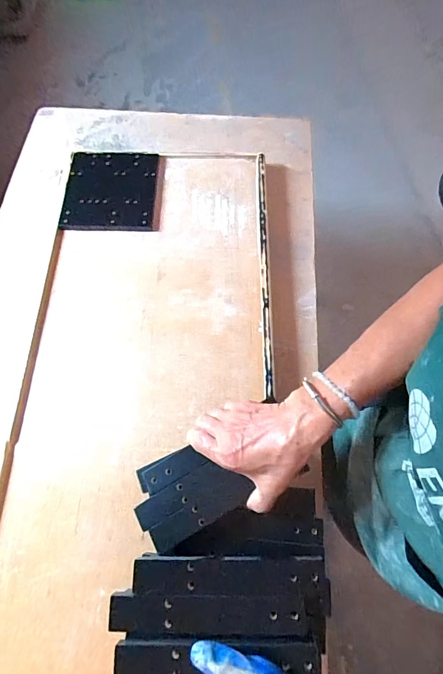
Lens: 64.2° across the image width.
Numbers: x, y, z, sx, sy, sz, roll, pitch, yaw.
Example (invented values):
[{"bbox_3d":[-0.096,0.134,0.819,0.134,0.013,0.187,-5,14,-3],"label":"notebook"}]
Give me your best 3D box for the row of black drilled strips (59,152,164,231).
[{"bbox_3d":[-0.213,-0.291,0.695,0.188,0.013,0.195,0,68,2],"label":"row of black drilled strips"}]

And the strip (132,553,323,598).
[{"bbox_3d":[0.006,0.230,0.341,0.181,0.008,0.033,-2,68,5],"label":"strip"}]

